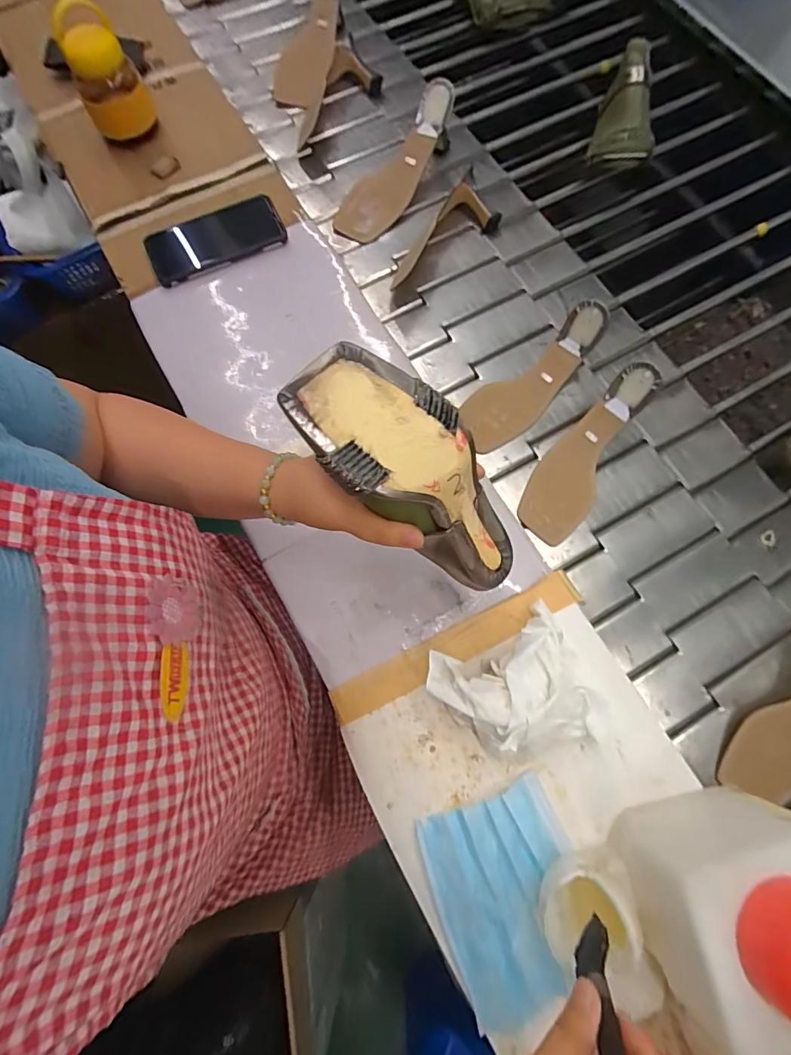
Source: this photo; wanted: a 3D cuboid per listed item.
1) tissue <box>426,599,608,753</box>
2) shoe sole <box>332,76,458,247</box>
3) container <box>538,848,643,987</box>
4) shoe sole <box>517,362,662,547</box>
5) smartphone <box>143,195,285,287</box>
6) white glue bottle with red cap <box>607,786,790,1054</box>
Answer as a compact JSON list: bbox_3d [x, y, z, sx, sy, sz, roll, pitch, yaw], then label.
[{"bbox_3d":[0.105,0.143,0.398,0.131,0.053,0.120,-23,76,-7],"label":"tissue"},{"bbox_3d":[-0.001,-0.494,0.637,0.086,0.044,0.221,45,106,13],"label":"shoe sole"},{"bbox_3d":[0.145,0.295,0.349,0.066,0.053,0.077,3,74,1],"label":"container"},{"bbox_3d":[0.215,-0.081,0.527,0.071,0.046,0.210,33,95,10],"label":"shoe sole"},{"bbox_3d":[-0.222,-0.353,0.571,0.162,0.012,0.075,-23,84,-1],"label":"smartphone"},{"bbox_3d":[0.237,0.248,0.275,0.118,0.218,0.107,-12,75,-4],"label":"white glue bottle with red cap"}]

